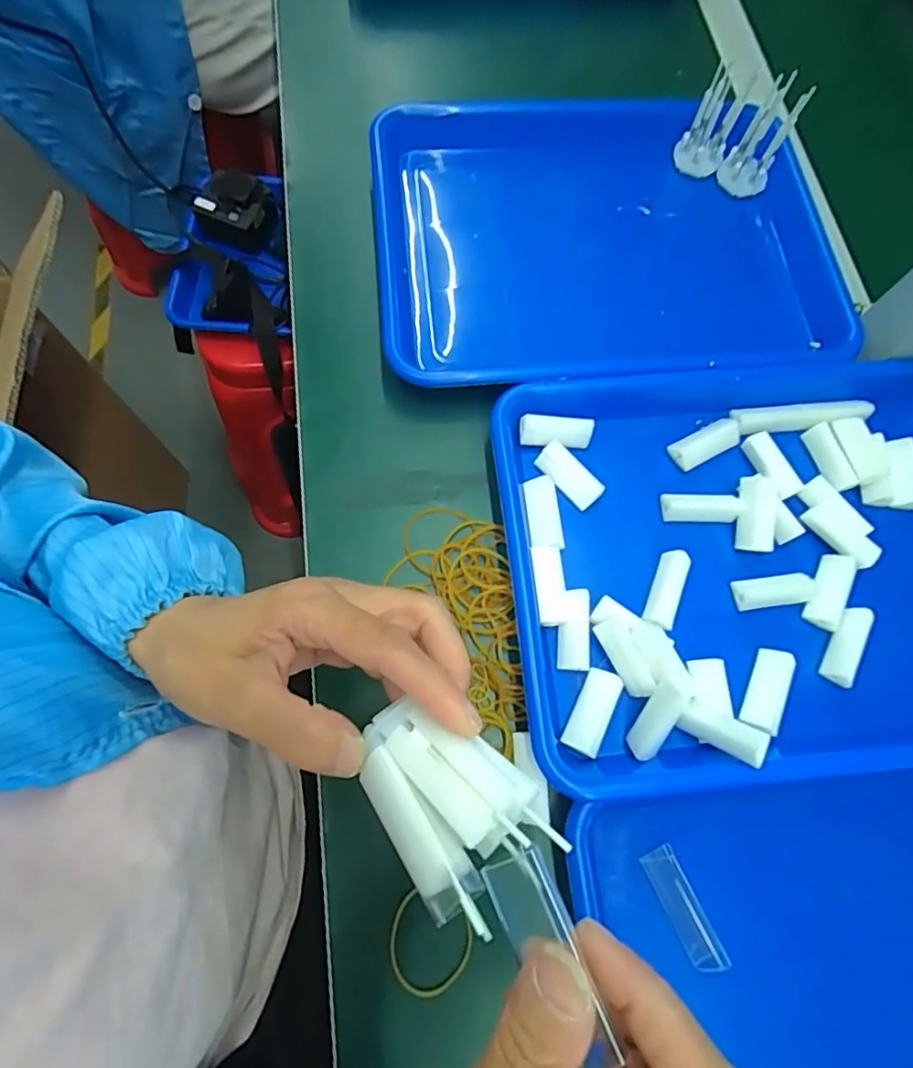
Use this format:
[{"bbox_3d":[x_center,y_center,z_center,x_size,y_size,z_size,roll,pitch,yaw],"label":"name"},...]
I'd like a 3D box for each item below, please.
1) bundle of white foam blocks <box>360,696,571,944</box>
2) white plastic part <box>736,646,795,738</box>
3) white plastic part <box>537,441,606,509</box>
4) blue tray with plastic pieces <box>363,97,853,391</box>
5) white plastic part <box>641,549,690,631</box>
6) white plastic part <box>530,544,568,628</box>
[{"bbox_3d":[-0.005,0.090,0.186,0.069,0.016,0.048,40,77,11],"label":"bundle of white foam blocks"},{"bbox_3d":[0.181,0.090,0.321,0.022,0.008,0.046,26,74,7],"label":"white plastic part"},{"bbox_3d":[0.072,-0.037,0.357,0.018,0.017,0.046,-42,77,-12],"label":"white plastic part"},{"bbox_3d":[0.112,-0.219,0.422,0.338,0.052,0.249,-6,73,-2],"label":"blue tray with plastic pieces"},{"bbox_3d":[0.127,0.033,0.335,0.018,0.016,0.045,22,74,6],"label":"white plastic part"},{"bbox_3d":[0.056,0.031,0.334,0.019,0.014,0.047,-6,73,-2],"label":"white plastic part"}]

